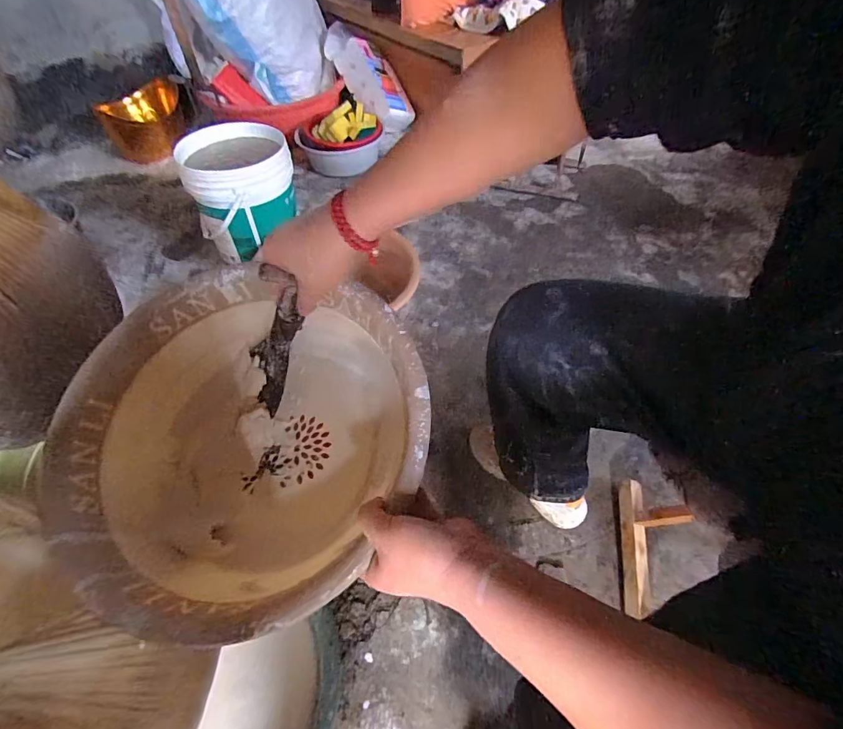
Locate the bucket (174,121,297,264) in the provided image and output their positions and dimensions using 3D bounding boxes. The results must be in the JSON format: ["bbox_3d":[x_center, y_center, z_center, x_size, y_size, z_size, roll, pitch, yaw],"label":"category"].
[{"bbox_3d":[-0.501,-0.500,1.265,0.291,0.249,0.273,-19,53,-13],"label":"bucket"}]

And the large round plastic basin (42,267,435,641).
[{"bbox_3d":[-0.181,0.082,0.468,0.365,0.156,0.338,0,52,0],"label":"large round plastic basin"}]

